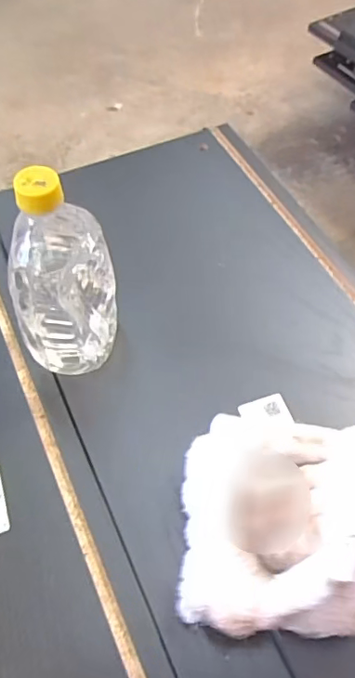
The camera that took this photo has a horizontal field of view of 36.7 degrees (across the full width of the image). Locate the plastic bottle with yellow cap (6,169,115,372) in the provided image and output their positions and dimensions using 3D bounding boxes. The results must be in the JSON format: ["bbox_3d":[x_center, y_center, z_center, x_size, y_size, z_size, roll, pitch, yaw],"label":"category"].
[{"bbox_3d":[-0.091,-0.046,0.427,0.073,0.192,0.083,-3,57,-2],"label":"plastic bottle with yellow cap"}]

